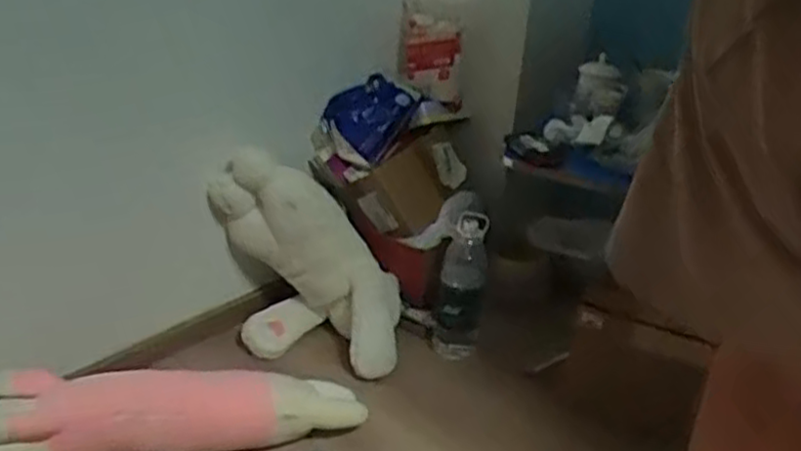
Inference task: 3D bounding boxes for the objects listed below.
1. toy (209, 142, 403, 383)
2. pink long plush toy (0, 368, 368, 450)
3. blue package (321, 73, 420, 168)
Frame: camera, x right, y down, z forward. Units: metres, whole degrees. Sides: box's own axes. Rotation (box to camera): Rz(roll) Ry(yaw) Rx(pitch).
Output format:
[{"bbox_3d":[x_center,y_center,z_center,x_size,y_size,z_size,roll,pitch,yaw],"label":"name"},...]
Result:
[{"bbox_3d":[-0.193,0.080,1.644,0.378,0.436,0.206,6,27,3],"label":"toy"},{"bbox_3d":[-0.396,0.328,1.317,0.674,0.215,0.144,-10,30,-27],"label":"pink long plush toy"},{"bbox_3d":[-0.078,-0.274,1.807,0.178,0.049,0.194,35,75,19],"label":"blue package"}]

